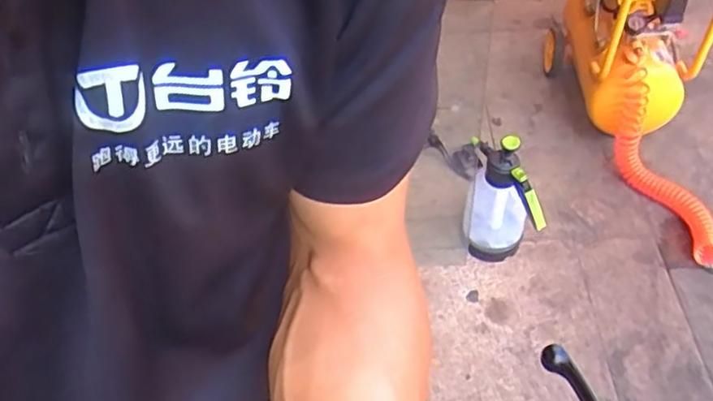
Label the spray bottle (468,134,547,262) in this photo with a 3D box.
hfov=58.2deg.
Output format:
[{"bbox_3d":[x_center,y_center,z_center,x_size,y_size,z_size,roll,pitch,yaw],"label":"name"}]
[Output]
[{"bbox_3d":[0.330,0.009,1.424,0.137,0.319,0.146,-3,47,3],"label":"spray bottle"}]

